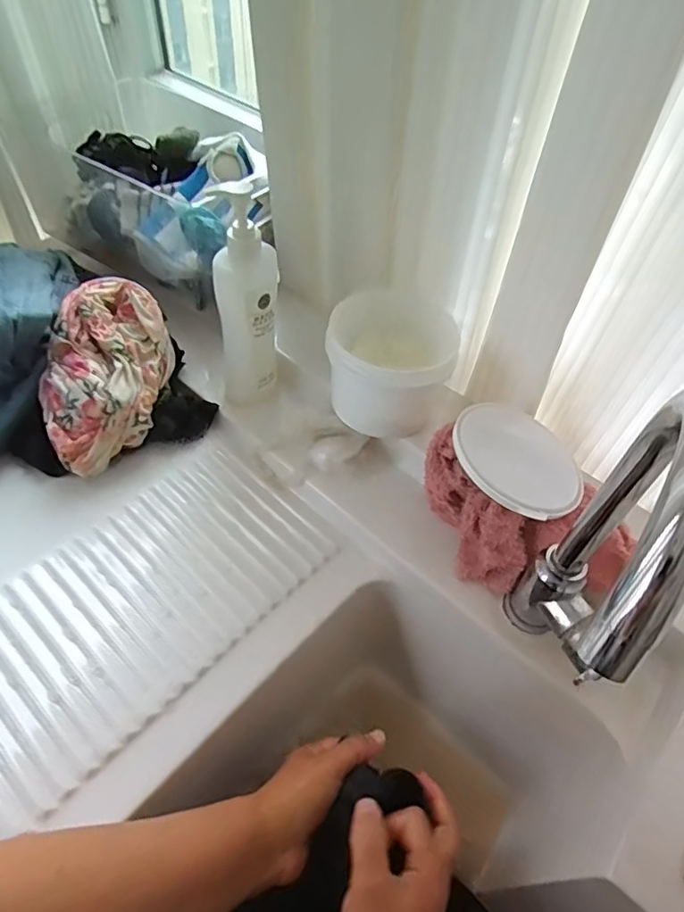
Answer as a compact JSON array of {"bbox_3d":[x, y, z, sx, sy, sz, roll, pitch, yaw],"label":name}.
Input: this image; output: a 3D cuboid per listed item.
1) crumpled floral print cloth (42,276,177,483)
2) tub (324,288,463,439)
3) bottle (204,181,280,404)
[{"bbox_3d":[-0.242,-0.083,0.568,0.132,0.110,0.185,-12,53,-13],"label":"crumpled floral print cloth"},{"bbox_3d":[0.044,-0.095,0.547,0.115,0.100,0.109,2,51,-2],"label":"tub"},{"bbox_3d":[-0.093,-0.144,0.535,0.063,0.214,0.061,-4,52,-7],"label":"bottle"}]

